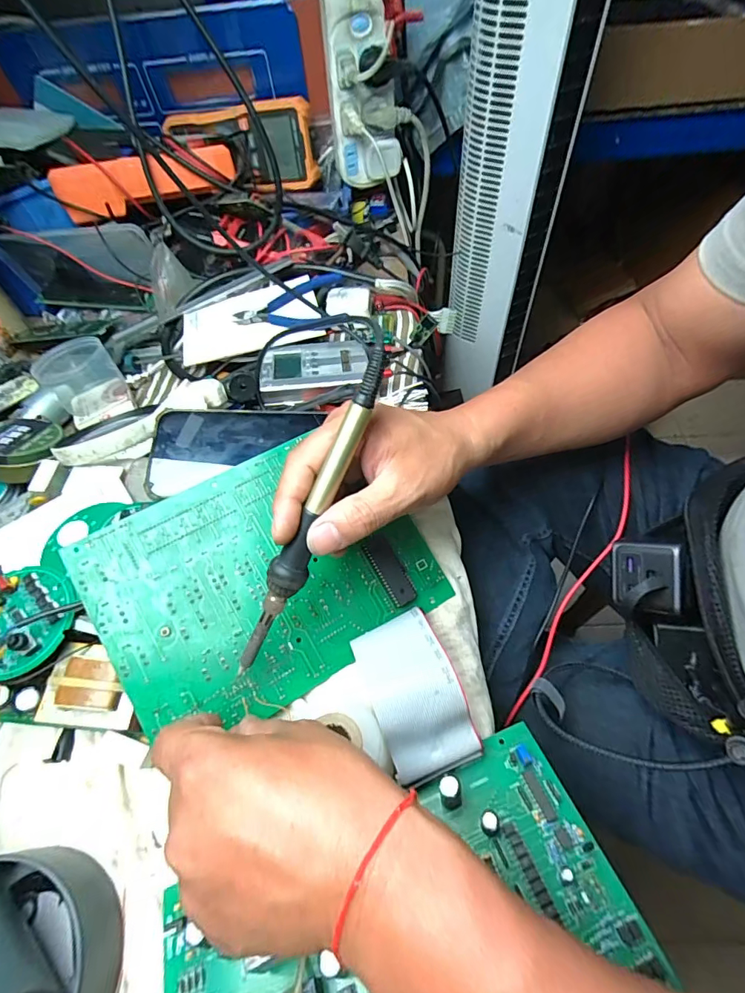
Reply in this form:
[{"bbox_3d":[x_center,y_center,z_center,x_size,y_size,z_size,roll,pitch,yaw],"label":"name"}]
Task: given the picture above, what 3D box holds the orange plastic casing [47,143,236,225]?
[{"bbox_3d":[-0.230,-0.322,0.460,0.172,0.042,0.025,-14,57,-6],"label":"orange plastic casing"}]

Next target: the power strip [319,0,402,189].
[{"bbox_3d":[-0.013,-0.454,0.507,0.082,0.181,0.056,6,57,7],"label":"power strip"}]

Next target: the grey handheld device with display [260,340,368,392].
[{"bbox_3d":[-0.056,-0.126,0.438,0.098,0.019,0.067,-6,56,0],"label":"grey handheld device with display"}]

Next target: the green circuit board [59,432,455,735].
[{"bbox_3d":[-0.071,0.052,0.310,0.212,0.006,0.157,-28,82,-17],"label":"green circuit board"}]

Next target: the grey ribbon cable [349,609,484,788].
[{"bbox_3d":[0.024,0.118,0.273,0.051,0.035,0.087,-20,58,-10],"label":"grey ribbon cable"}]

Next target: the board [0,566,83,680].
[{"bbox_3d":[-0.226,0.078,0.284,0.062,0.021,0.067,-2,56,2],"label":"board"}]

